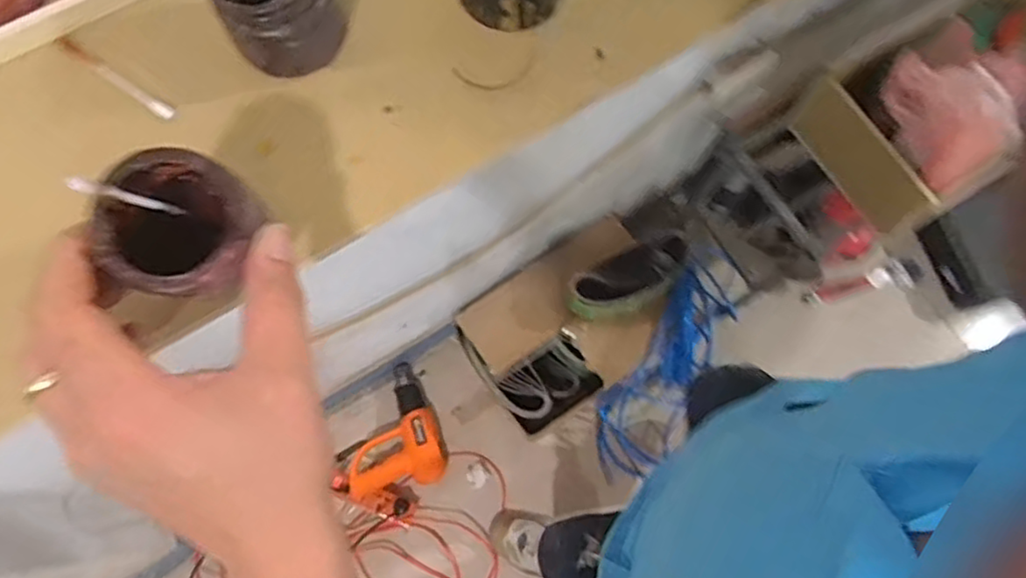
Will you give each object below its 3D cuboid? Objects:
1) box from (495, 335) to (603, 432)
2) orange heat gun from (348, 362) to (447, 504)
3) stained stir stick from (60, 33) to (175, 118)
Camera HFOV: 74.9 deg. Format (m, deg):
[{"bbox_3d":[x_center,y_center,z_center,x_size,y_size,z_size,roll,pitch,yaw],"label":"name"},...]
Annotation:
[{"bbox_3d":[0.071,0.213,1.443,0.189,0.179,0.136,-36,77,-10],"label":"box"},{"bbox_3d":[-0.276,0.313,1.500,0.210,0.070,0.280,-18,74,-5],"label":"orange heat gun"},{"bbox_3d":[-0.207,-0.110,0.345,0.078,0.007,0.009,33,76,9],"label":"stained stir stick"}]

